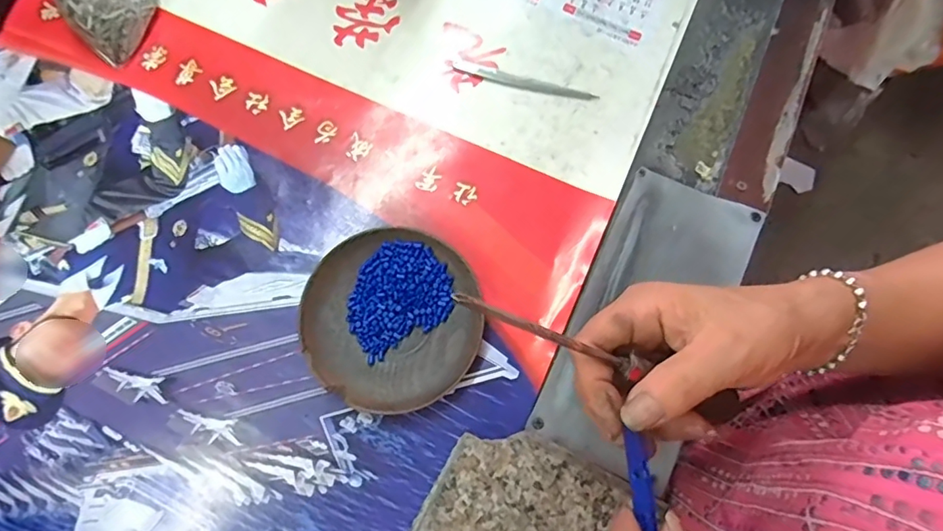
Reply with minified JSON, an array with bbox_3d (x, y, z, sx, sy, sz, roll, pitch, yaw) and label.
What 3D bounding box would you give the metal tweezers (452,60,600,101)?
[{"bbox_3d":[0.039,-0.134,0.375,0.105,0.004,0.011,16,80,4],"label":"metal tweezers"}]

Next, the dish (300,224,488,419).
[{"bbox_3d":[-0.051,0.034,0.335,0.111,0.017,0.112,42,82,8],"label":"dish"}]

